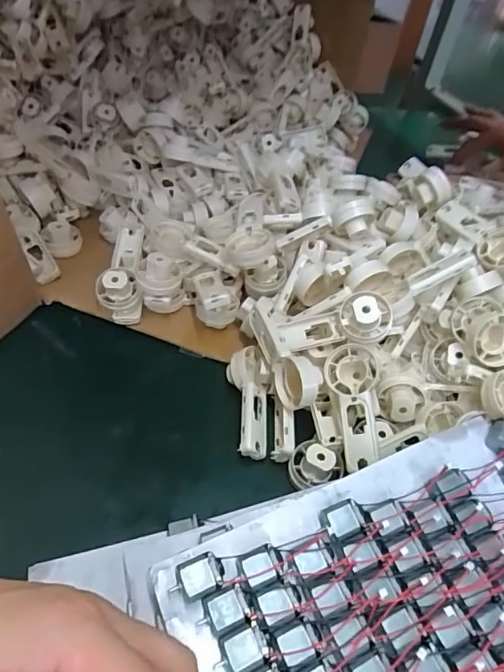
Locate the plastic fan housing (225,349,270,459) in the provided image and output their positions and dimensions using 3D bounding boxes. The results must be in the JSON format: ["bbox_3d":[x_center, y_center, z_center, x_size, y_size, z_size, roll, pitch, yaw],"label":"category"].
[{"bbox_3d":[-0.003,0.050,0.367,0.032,0.024,0.091,3,46,-5],"label":"plastic fan housing"}]

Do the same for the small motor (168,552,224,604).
[{"bbox_3d":[-0.029,0.129,0.245,0.029,0.013,0.018,-15,51,-21],"label":"small motor"}]

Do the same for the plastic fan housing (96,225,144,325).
[{"bbox_3d":[-0.123,-0.061,0.439,0.038,0.041,0.107,-1,47,-9],"label":"plastic fan housing"}]

